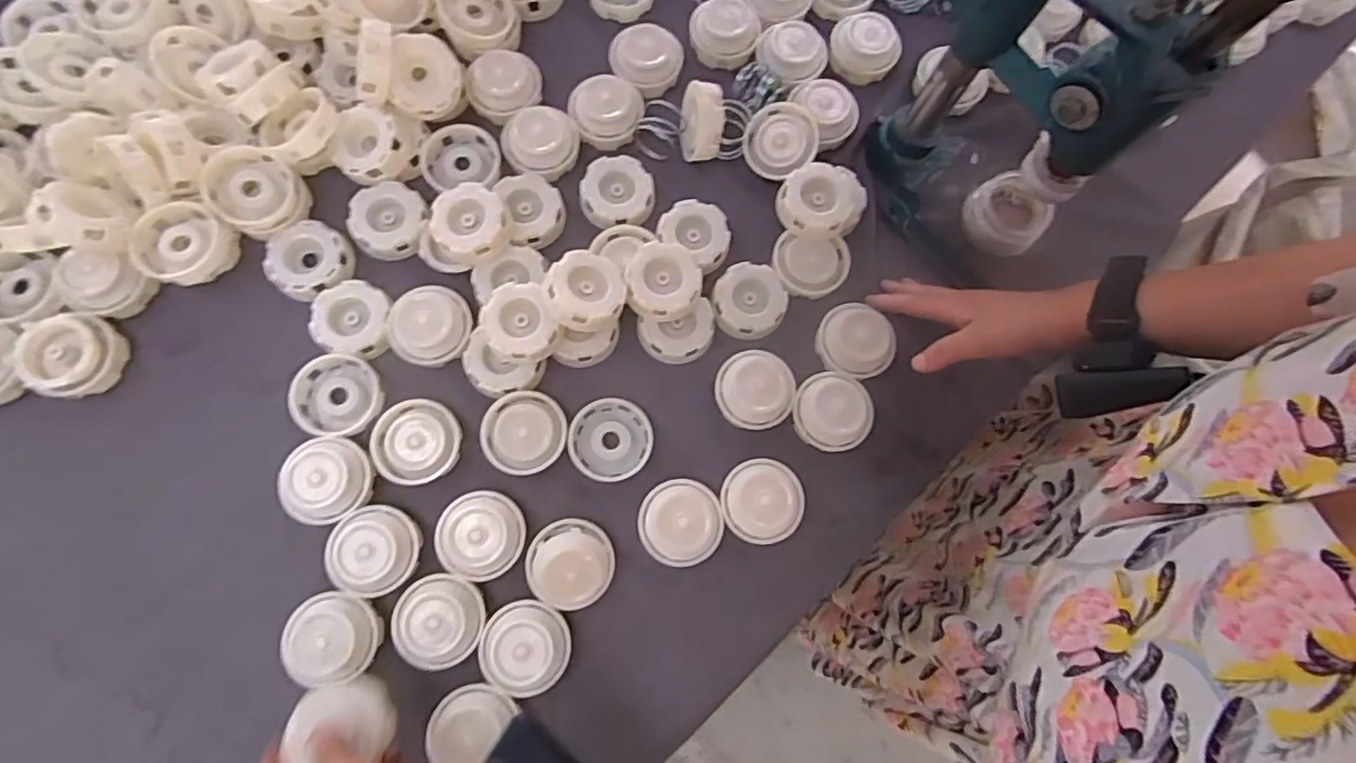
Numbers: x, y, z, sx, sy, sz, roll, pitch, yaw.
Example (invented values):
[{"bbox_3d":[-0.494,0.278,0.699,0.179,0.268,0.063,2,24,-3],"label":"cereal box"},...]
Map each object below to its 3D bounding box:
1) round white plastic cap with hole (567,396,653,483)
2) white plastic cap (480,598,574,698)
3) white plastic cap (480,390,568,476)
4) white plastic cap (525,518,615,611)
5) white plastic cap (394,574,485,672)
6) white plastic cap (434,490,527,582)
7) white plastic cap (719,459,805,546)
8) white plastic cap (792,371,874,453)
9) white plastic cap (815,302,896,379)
[{"bbox_3d":[-0.056,0.048,0.521,0.065,0.013,0.068,1,79,-3],"label":"round white plastic cap with hole"},{"bbox_3d":[-0.118,0.203,0.475,0.071,0.022,0.065,1,79,-3],"label":"white plastic cap"},{"bbox_3d":[-0.127,0.043,0.521,0.070,0.023,0.066,1,79,-3],"label":"white plastic cap"},{"bbox_3d":[-0.085,0.141,0.487,0.067,0.047,0.065,1,79,-3],"label":"white plastic cap"},{"bbox_3d":[-0.183,0.182,0.477,0.064,0.025,0.064,1,79,-3],"label":"white plastic cap"},{"bbox_3d":[-0.155,0.122,0.495,0.064,0.039,0.065,1,79,-3],"label":"white plastic cap"},{"bbox_3d":[0.068,0.095,0.502,0.064,0.031,0.065,1,79,-3],"label":"white plastic cap"},{"bbox_3d":[0.129,0.023,0.518,0.065,0.021,0.063,1,79,-3],"label":"white plastic cap"},{"bbox_3d":[0.150,-0.035,0.529,0.060,0.020,0.063,1,79,-3],"label":"white plastic cap"}]

